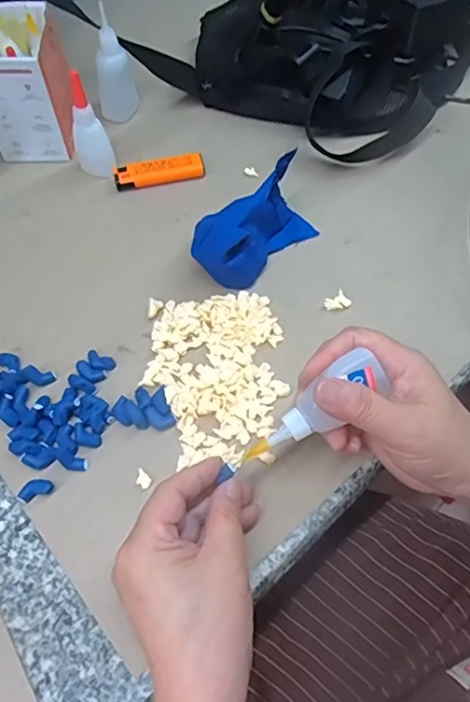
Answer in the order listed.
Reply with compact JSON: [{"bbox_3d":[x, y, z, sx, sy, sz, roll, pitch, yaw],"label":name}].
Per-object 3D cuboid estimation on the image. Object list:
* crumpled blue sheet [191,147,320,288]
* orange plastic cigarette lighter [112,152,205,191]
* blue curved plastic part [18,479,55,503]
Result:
[{"bbox_3d":[0.012,-0.105,0.422,0.063,0.058,0.113,39,67,23],"label":"crumpled blue sheet"},{"bbox_3d":[-0.068,-0.161,0.487,0.079,0.013,0.023,-13,59,-5],"label":"orange plastic cigarette lighter"},{"bbox_3d":[-0.125,0.087,0.339,0.020,0.010,0.012,-24,60,-12],"label":"blue curved plastic part"}]

